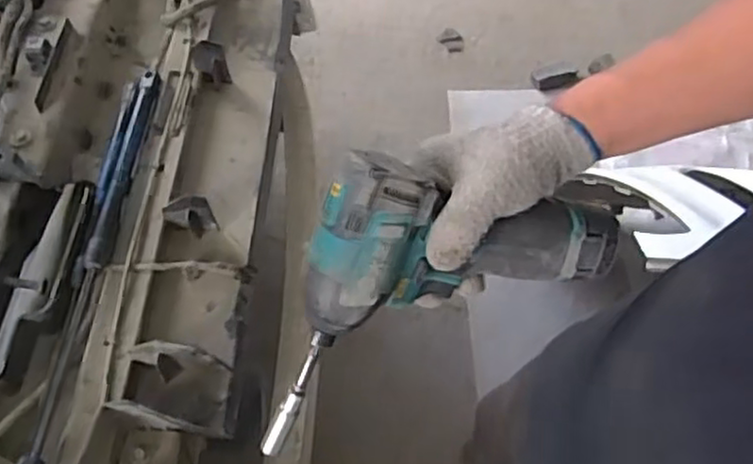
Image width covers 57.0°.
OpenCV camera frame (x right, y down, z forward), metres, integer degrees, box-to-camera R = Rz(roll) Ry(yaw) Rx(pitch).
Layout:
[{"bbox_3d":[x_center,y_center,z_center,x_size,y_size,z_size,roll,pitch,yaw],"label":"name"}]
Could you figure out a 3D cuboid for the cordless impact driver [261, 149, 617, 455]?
[{"bbox_3d":[0.021,0.013,0.446,0.259,0.155,0.060,-27,35,-6],"label":"cordless impact driver"}]

